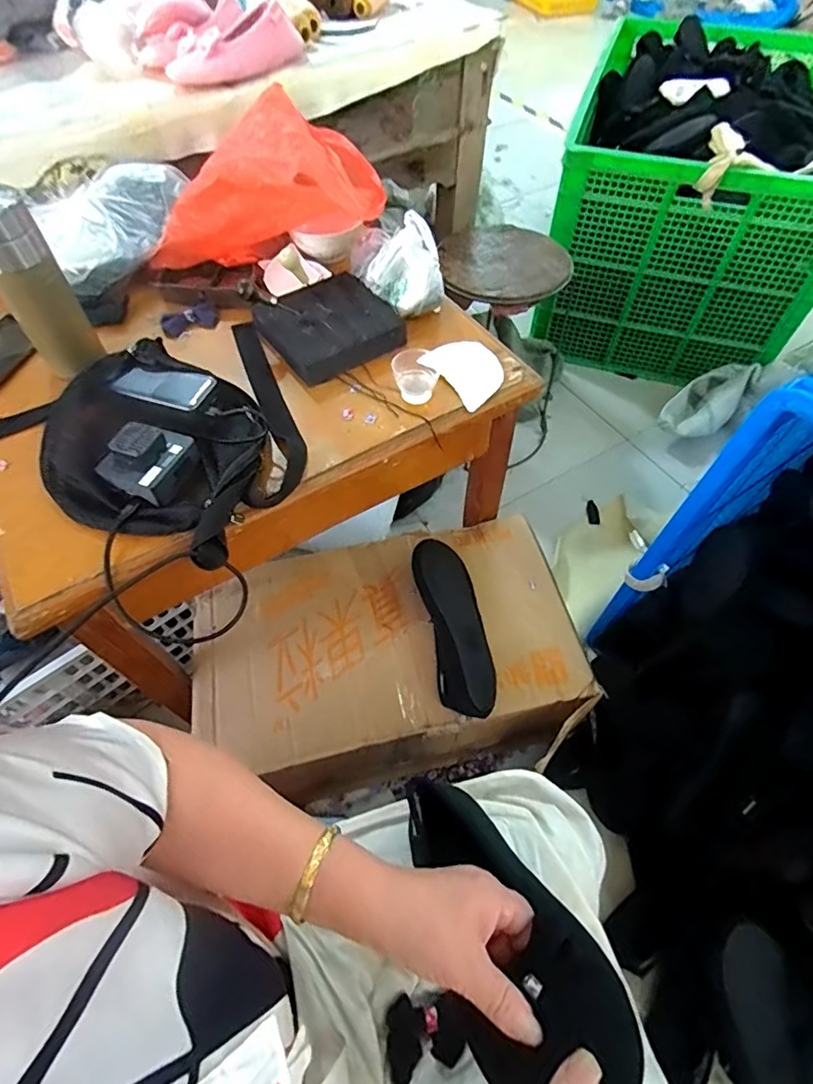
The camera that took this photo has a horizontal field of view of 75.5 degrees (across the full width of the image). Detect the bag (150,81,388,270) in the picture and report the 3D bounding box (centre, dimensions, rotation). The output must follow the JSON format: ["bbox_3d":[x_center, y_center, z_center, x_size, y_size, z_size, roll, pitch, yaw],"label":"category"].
[{"bbox_3d":[-0.201,-0.463,0.702,0.314,0.136,0.136,-16,57,12],"label":"bag"}]

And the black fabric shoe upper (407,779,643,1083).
[{"bbox_3d":[0.059,0.276,0.386,0.097,0.045,0.242,-26,31,-16],"label":"black fabric shoe upper"}]

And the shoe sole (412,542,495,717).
[{"bbox_3d":[0.067,0.115,0.735,0.079,0.066,0.241,-11,58,-7],"label":"shoe sole"}]

